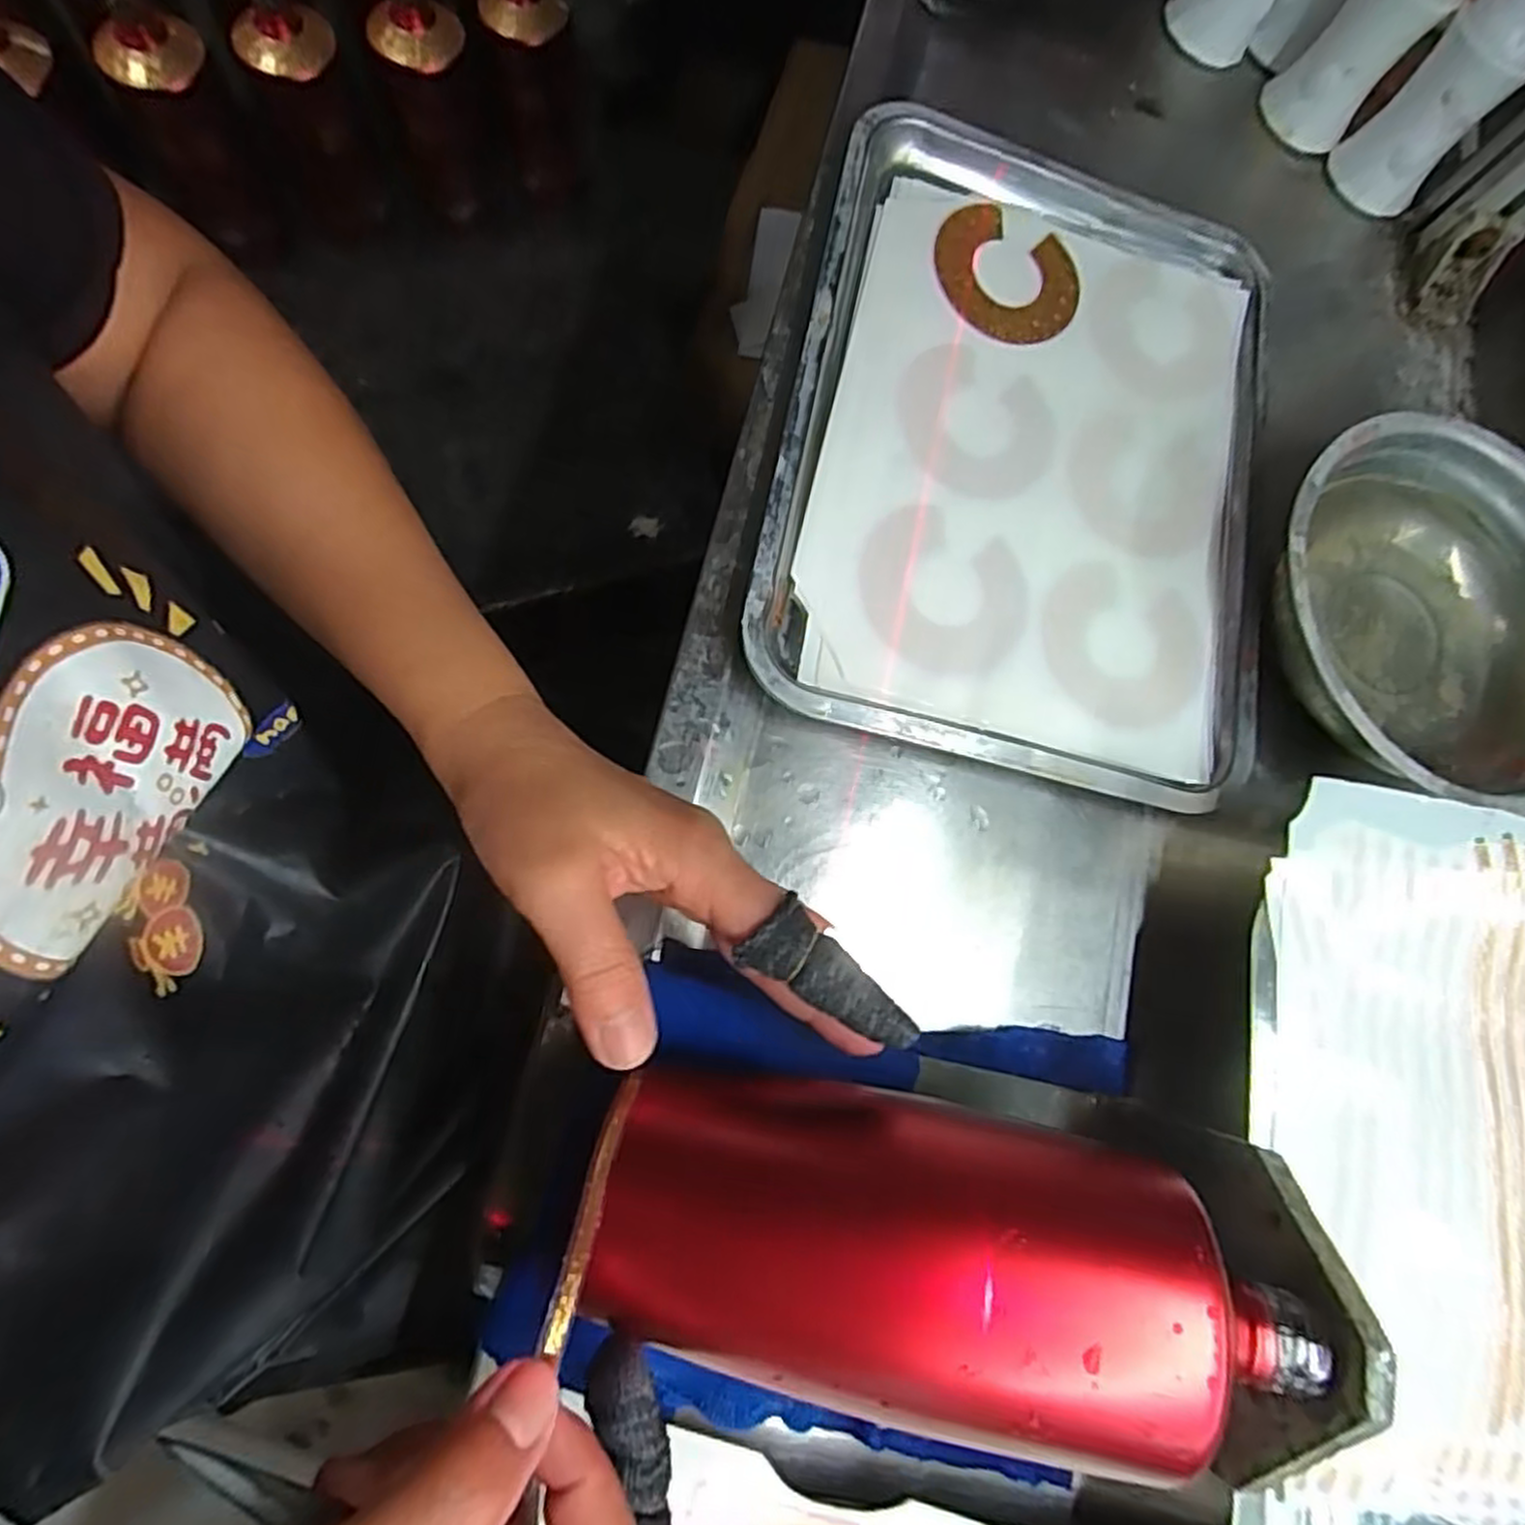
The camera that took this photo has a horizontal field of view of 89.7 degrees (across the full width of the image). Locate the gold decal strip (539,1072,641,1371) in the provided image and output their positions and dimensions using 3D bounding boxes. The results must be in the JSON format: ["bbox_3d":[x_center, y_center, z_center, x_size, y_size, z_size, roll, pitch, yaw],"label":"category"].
[{"bbox_3d":[-0.047,0.121,0.209,0.007,0.006,0.067,13,59,2],"label":"gold decal strip"}]

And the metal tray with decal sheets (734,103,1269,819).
[{"bbox_3d":[0.141,-0.162,0.393,0.255,0.018,0.339,14,75,-10],"label":"metal tray with decal sheets"}]

